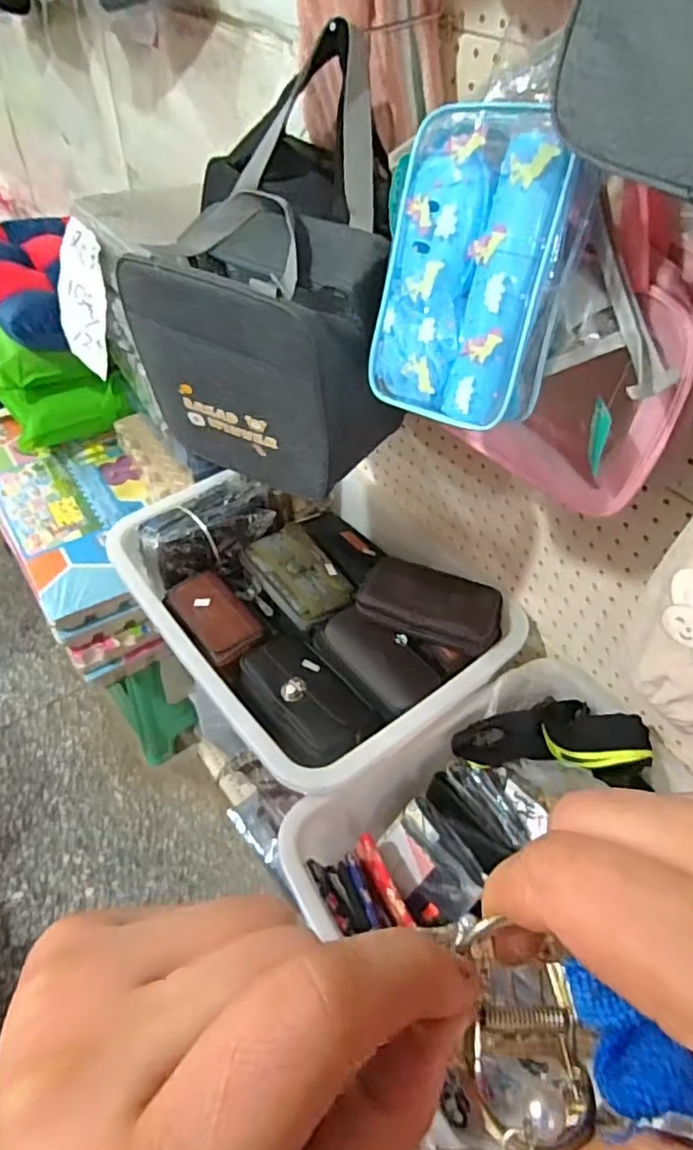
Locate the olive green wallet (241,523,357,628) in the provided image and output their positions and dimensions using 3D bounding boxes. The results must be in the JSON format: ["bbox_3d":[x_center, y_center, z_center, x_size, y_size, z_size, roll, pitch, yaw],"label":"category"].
[{"bbox_3d":[-0.071,-0.002,0.907,0.103,0.035,0.170,-24,54,-24],"label":"olive green wallet"}]

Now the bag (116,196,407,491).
[{"bbox_3d":[-0.085,-0.217,0.621,0.255,0.217,0.135,23,50,16],"label":"bag"}]

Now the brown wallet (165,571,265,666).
[{"bbox_3d":[-0.180,0.058,0.856,0.080,0.027,0.160,-29,56,-27],"label":"brown wallet"}]

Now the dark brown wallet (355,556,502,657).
[{"bbox_3d":[0.114,0.036,0.841,0.197,0.048,0.095,19,49,13],"label":"dark brown wallet"}]

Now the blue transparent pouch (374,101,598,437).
[{"bbox_3d":[0.094,-0.225,0.472,0.138,0.208,0.055,30,31,31],"label":"blue transparent pouch"}]

